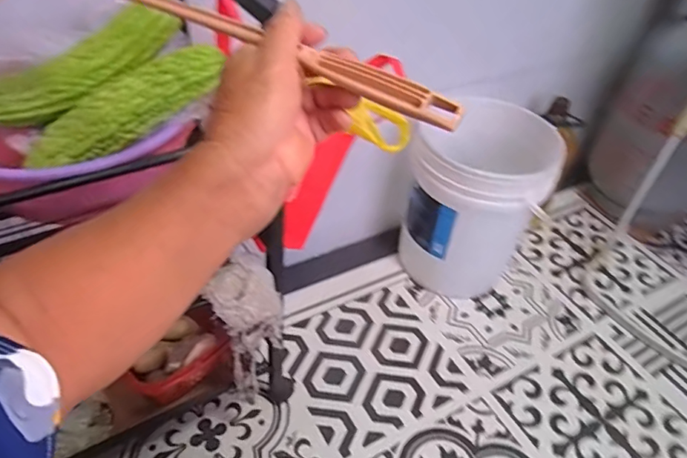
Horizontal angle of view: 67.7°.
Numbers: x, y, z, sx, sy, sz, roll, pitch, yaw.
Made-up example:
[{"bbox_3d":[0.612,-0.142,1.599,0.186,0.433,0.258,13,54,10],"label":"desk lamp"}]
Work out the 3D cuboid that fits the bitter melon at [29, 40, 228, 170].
[{"bbox_3d":[-0.225,-0.126,0.538,0.215,0.042,0.056,-34,52,-8],"label":"bitter melon"}]

